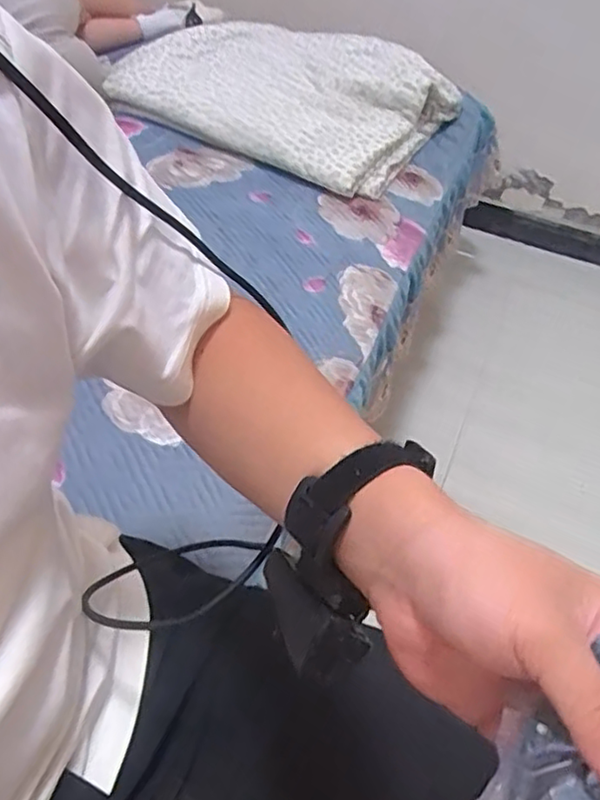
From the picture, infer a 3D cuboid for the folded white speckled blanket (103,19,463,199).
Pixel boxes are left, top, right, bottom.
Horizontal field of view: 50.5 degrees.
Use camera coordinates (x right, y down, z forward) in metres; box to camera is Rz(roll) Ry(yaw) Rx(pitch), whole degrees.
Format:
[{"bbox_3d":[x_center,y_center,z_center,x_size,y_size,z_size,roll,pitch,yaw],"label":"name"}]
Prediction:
[{"bbox_3d":[-0.036,-0.575,1.203,0.552,0.138,0.443,27,51,18],"label":"folded white speckled blanket"}]

